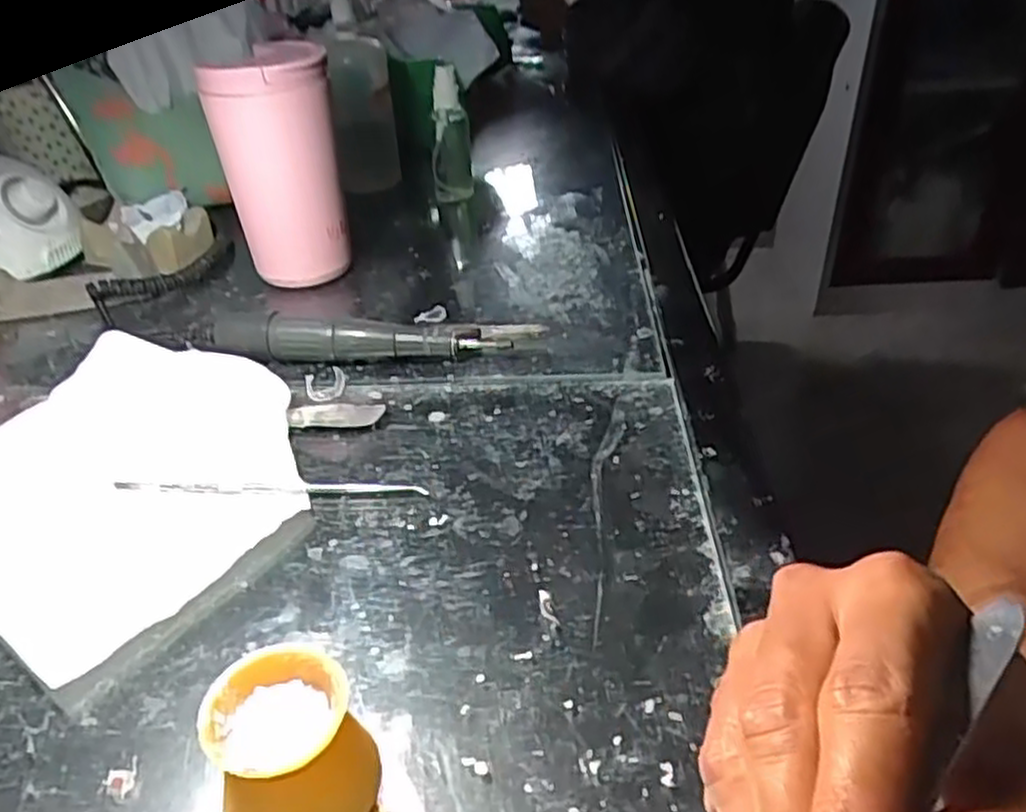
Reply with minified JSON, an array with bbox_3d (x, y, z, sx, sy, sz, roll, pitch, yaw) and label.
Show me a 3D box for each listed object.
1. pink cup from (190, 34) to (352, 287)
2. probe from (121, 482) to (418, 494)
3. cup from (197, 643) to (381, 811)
[{"bbox_3d":[-0.162,-0.167,0.554,0.079,0.152,0.083,-13,37,-13],"label":"pink cup"},{"bbox_3d":[-0.120,0.040,0.387,0.153,0.006,0.008,-1,36,3],"label":"probe"},{"bbox_3d":[-0.072,0.111,0.251,0.046,0.045,0.045,-2,36,1],"label":"cup"}]

